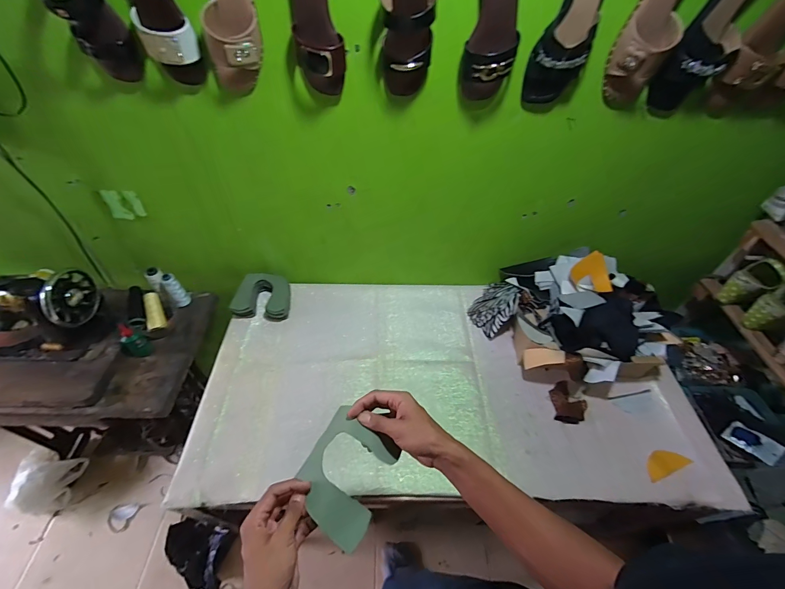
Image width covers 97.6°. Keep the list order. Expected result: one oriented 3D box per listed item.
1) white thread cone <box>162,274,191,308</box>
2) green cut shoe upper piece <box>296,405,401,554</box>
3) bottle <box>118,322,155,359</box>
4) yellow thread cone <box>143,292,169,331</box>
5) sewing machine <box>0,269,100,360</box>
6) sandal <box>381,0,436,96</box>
[{"bbox_3d":[-0.632,-0.014,1.004,0.041,0.113,0.046,18,47,41],"label":"white thread cone"},{"bbox_3d":[-0.062,0.235,0.455,0.110,0.049,0.132,25,52,18],"label":"green cut shoe upper piece"},{"bbox_3d":[-0.677,0.123,0.902,0.061,0.085,0.060,29,54,21],"label":"bottle"},{"bbox_3d":[-0.659,0.045,0.952,0.043,0.044,0.118,-18,78,-17],"label":"yellow thread cone"},{"bbox_3d":[-0.940,0.046,0.860,0.345,0.223,0.148,-2,49,-4],"label":"sewing machine"},{"bbox_3d":[0.026,-0.459,0.576,0.088,0.226,0.056,3,49,1],"label":"sandal"}]

